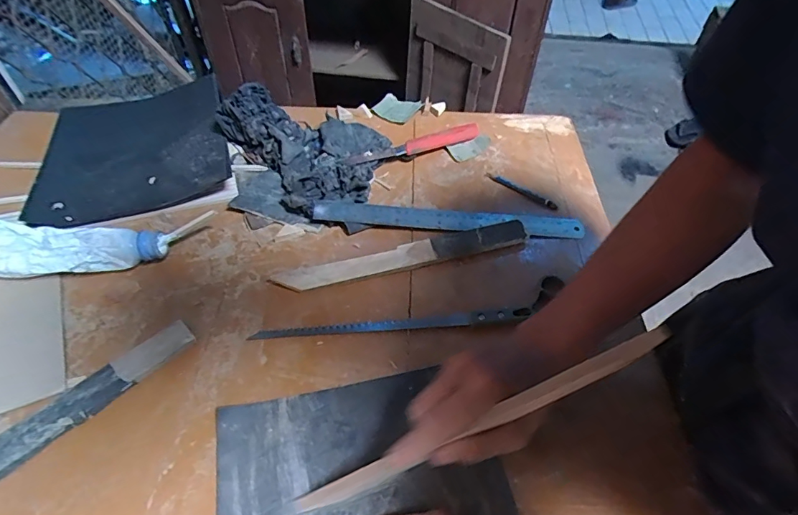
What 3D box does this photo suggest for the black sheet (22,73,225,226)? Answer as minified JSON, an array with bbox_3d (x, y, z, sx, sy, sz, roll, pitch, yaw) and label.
[{"bbox_3d":[-0.352,-0.157,0.606,0.227,0.033,0.276,-11,52,-12],"label":"black sheet"}]

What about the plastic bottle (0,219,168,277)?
[{"bbox_3d":[-0.363,-0.017,0.470,0.217,0.060,0.068,-3,51,-6],"label":"plastic bottle"}]

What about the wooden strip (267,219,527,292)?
[{"bbox_3d":[0.006,-0.002,0.510,0.285,0.018,0.031,-12,52,-13],"label":"wooden strip"}]

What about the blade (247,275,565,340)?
[{"bbox_3d":[0.018,0.064,0.457,0.324,0.016,0.044,-8,51,-10],"label":"blade"}]

